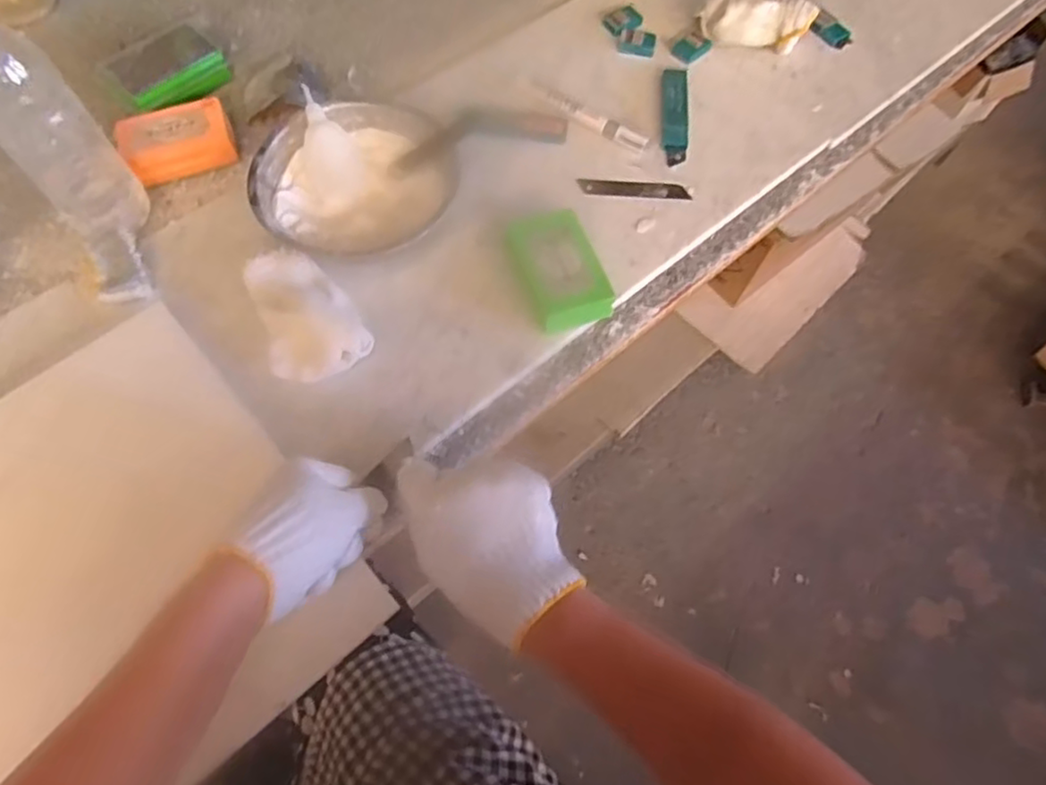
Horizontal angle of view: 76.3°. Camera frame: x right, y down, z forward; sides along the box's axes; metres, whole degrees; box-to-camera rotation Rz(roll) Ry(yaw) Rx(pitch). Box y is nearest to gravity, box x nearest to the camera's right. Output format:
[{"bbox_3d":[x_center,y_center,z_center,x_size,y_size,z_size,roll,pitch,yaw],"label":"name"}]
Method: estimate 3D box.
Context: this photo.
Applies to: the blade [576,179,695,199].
[{"bbox_3d":[0.099,-0.181,0.593,0.096,0.006,0.016,5,78,0],"label":"blade"}]

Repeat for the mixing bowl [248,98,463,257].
[{"bbox_3d":[-0.133,-0.179,0.553,0.166,0.045,0.135,-29,68,-15],"label":"mixing bowl"}]

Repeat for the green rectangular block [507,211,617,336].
[{"bbox_3d":[0.027,-0.096,0.530,0.054,0.036,0.101,-19,66,-10],"label":"green rectangular block"}]

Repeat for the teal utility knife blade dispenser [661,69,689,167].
[{"bbox_3d":[0.143,-0.260,0.625,0.024,0.007,0.117,6,64,1],"label":"teal utility knife blade dispenser"}]

